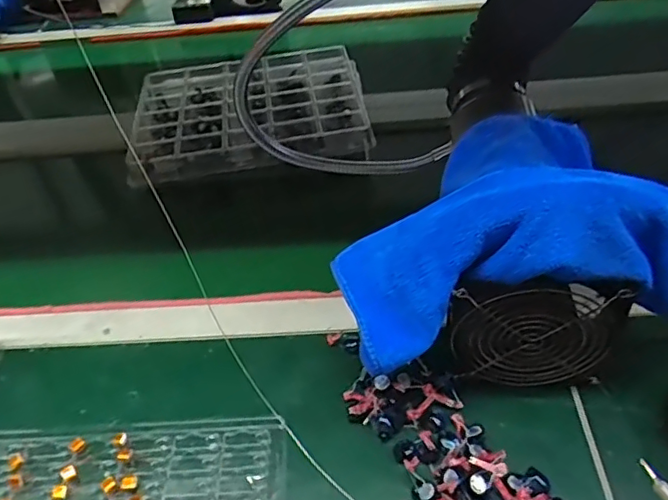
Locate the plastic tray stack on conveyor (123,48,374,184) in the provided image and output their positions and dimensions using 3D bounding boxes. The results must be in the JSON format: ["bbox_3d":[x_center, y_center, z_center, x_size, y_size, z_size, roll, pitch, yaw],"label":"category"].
[{"bbox_3d":[-0.111,-0.186,0.771,0.296,0.046,0.235,-7,43,-1],"label":"plastic tray stack on conveyor"}]

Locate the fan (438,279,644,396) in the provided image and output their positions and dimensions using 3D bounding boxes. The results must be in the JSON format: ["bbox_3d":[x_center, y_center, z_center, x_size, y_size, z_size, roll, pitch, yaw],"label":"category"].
[{"bbox_3d":[0.147,0.062,0.428,0.126,0.118,0.031,-4,43,3],"label":"fan"}]

